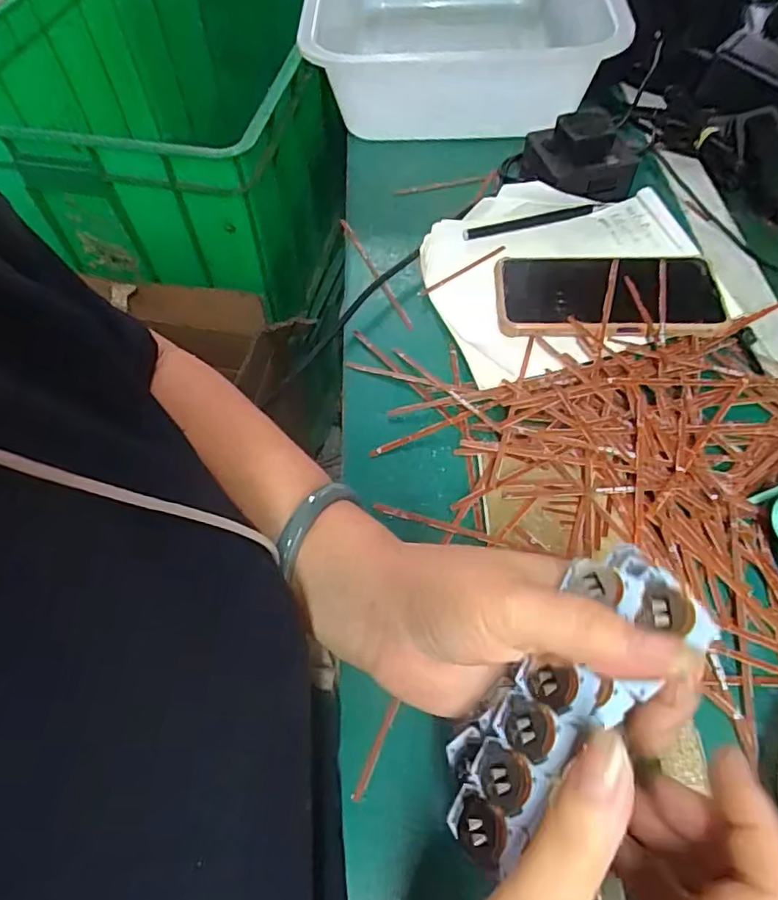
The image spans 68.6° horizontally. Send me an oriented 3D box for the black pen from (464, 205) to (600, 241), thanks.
[{"bbox_3d":[0.120,-0.191,0.476,0.121,0.007,0.009,-15,60,-9],"label":"black pen"}]

